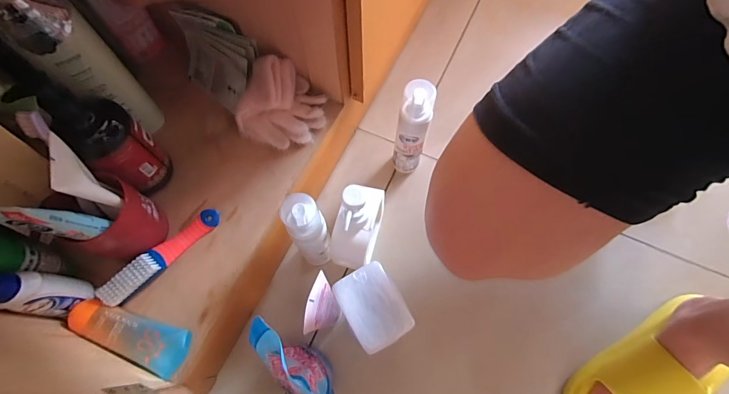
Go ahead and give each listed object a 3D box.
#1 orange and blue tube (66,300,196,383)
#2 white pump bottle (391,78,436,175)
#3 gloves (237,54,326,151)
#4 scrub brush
[{"bbox_3d":[-0.263,0.152,0.410,0.133,0.025,0.048,23,70,9],"label":"orange and blue tube"},{"bbox_3d":[0.072,-0.093,0.554,0.045,0.188,0.053,13,69,5],"label":"white pump bottle"},{"bbox_3d":[-0.116,-0.129,0.507,0.108,0.068,0.104,0,68,0],"label":"gloves"},{"bbox_3d":[-0.244,0.069,0.440,0.027,0.034,0.151,39,73,14],"label":"scrub brush"}]

